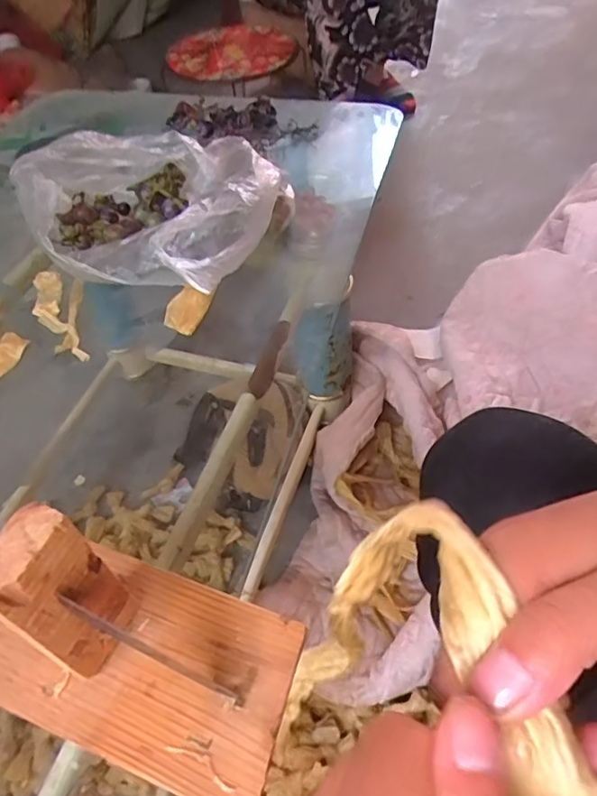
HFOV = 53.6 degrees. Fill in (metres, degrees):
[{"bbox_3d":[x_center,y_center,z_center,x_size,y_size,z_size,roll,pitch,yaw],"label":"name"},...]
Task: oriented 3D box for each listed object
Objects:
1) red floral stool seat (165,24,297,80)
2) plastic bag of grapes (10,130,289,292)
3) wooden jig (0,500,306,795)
[{"bbox_3d":[-0.141,-0.711,1.219,0.276,0.039,0.192,19,56,19],"label":"red floral stool seat"},{"bbox_3d":[-0.124,-0.171,0.513,0.202,0.088,0.183,12,54,15],"label":"plastic bag of grapes"},{"bbox_3d":[-0.081,0.100,0.258,0.152,0.099,0.085,15,54,16],"label":"wooden jig"}]

